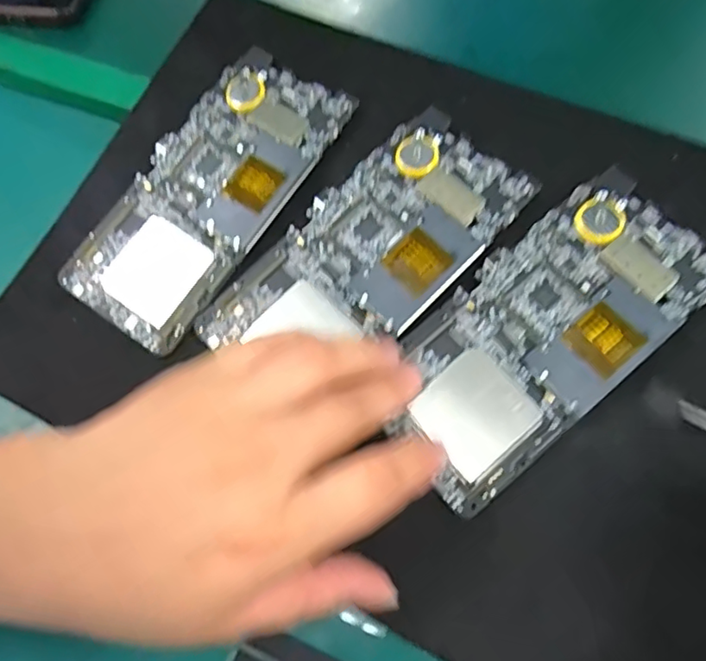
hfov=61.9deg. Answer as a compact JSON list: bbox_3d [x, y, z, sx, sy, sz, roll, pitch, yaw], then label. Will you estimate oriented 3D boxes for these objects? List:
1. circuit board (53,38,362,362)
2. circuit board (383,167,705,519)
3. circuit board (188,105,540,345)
[{"bbox_3d":[-0.071,-0.067,0.288,0.073,0.006,0.152,34,81,14],"label":"circuit board"},{"bbox_3d":[0.080,-0.001,0.249,0.149,0.005,0.072,-41,71,-5],"label":"circuit board"},{"bbox_3d":[0.007,-0.034,0.269,0.072,0.005,0.149,42,83,17],"label":"circuit board"}]

